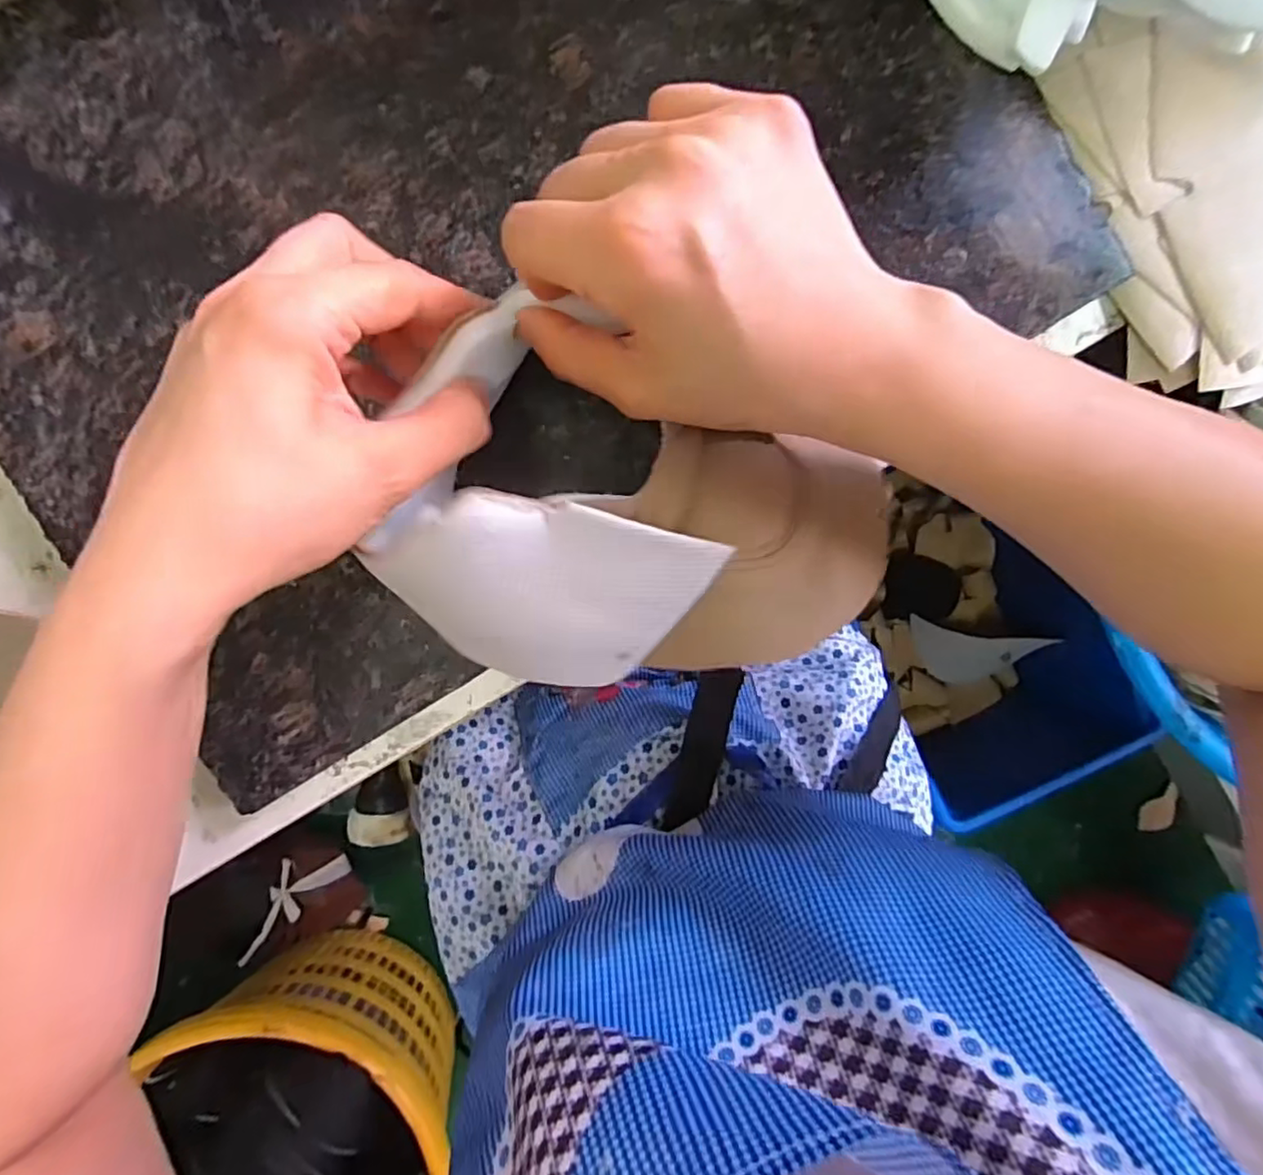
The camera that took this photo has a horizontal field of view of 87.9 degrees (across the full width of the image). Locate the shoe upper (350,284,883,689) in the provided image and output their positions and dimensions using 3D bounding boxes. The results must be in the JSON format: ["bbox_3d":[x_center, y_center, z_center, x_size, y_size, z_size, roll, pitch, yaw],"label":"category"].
[{"bbox_3d":[0.004,-0.016,0.242,0.166,0.063,0.135,25,91,-6],"label":"shoe upper"}]

